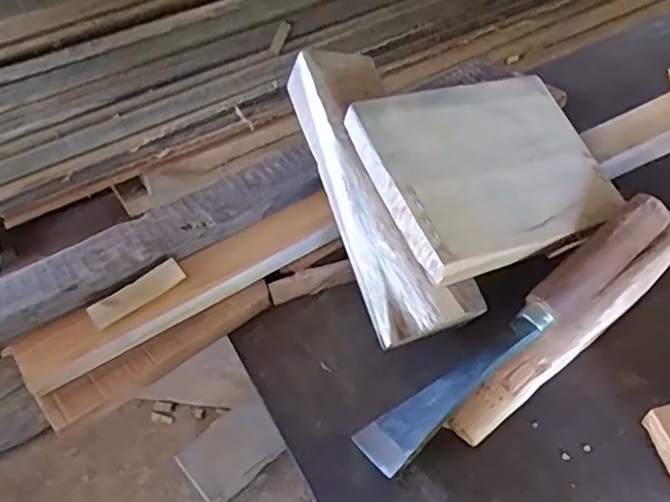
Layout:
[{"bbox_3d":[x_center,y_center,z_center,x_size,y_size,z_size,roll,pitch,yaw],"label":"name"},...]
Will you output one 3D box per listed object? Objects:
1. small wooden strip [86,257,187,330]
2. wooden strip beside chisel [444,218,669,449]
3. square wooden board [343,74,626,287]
[{"bbox_3d":[-0.139,0.030,0.436,0.068,0.004,0.018,-34,92,-21],"label":"small wooden strip"},{"bbox_3d":[0.174,0.044,0.420,0.256,0.020,0.024,-34,52,-23],"label":"wooden strip beside chisel"},{"bbox_3d":[0.113,-0.061,0.447,0.172,0.016,0.141,-15,67,-23],"label":"square wooden board"}]

